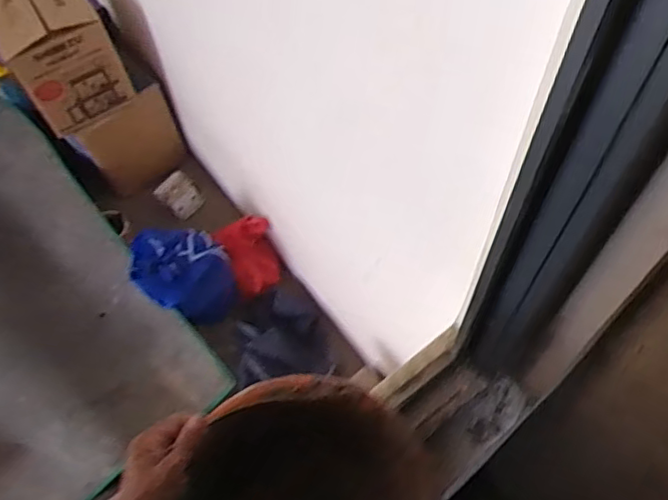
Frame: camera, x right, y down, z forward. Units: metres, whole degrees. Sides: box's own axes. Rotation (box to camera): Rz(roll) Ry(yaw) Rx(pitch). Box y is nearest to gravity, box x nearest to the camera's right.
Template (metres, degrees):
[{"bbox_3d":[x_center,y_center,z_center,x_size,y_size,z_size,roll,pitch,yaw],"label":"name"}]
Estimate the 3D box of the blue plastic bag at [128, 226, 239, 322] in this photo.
[{"bbox_3d":[-0.380,0.056,1.571,0.226,0.223,0.213,-23,63,-12],"label":"blue plastic bag"}]

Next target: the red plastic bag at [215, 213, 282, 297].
[{"bbox_3d":[-0.226,0.006,1.681,0.146,0.078,0.199,-25,63,-13],"label":"red plastic bag"}]

